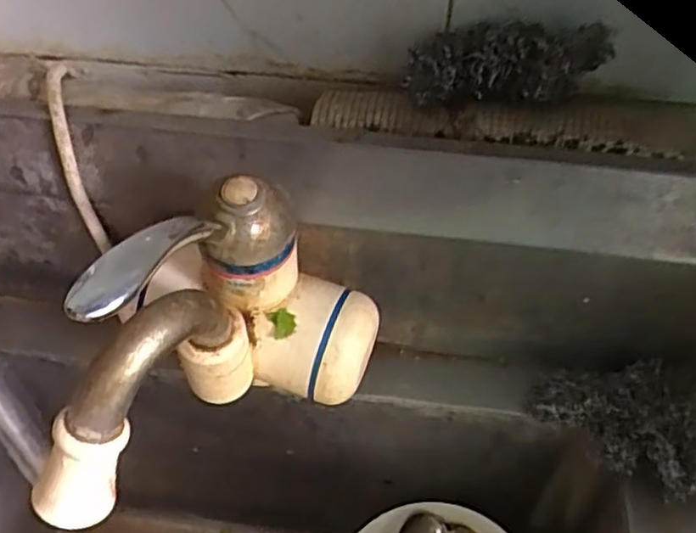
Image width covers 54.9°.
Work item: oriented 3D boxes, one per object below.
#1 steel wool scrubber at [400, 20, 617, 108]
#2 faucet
[{"bbox_3d":[0.093,-0.124,0.396,0.115,0.041,0.049,3,48,2],"label":"steel wool scrubber"},{"bbox_3d":[-0.065,0.034,0.307,0.179,0.136,0.070,-27,54,-23],"label":"faucet"}]

